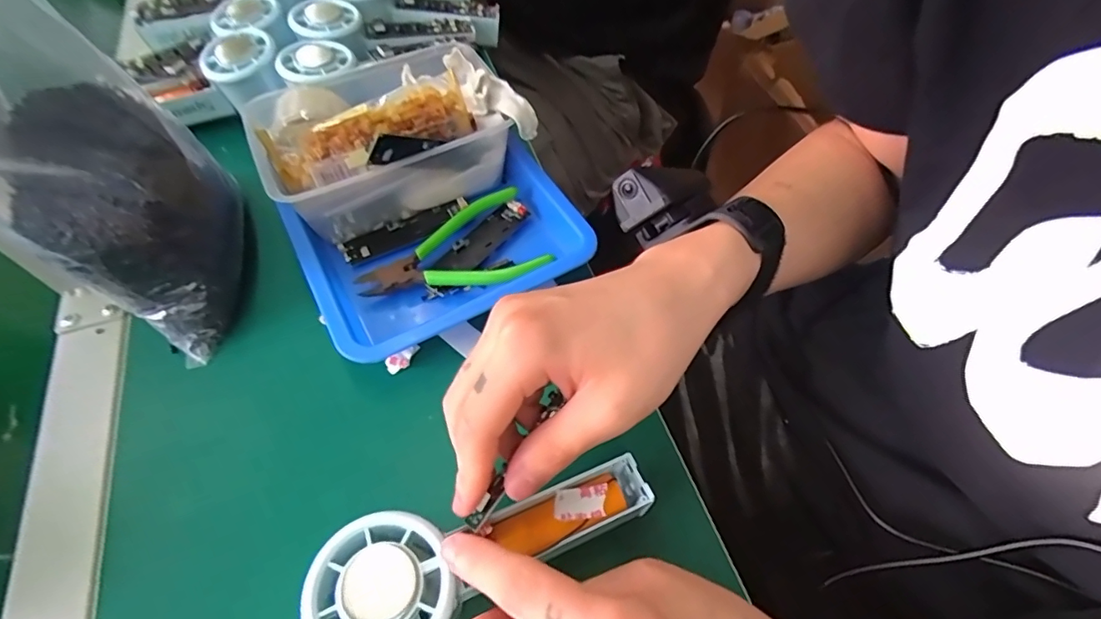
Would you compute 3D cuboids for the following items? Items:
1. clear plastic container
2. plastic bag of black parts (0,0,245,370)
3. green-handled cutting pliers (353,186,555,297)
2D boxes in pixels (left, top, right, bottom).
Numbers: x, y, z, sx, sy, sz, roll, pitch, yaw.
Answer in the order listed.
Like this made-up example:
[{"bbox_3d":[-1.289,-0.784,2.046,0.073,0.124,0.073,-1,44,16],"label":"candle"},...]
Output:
[{"bbox_3d":[-0.113,-0.125,0.374,0.168,0.073,0.115,-25,59,-13],"label":"clear plastic container"},{"bbox_3d":[-0.263,-0.084,0.291,0.110,0.182,0.162,-37,63,-19],"label":"plastic bag of black parts"},{"bbox_3d":[-0.066,-0.036,0.350,0.118,0.009,0.073,-22,59,-11],"label":"green-handled cutting pliers"}]

